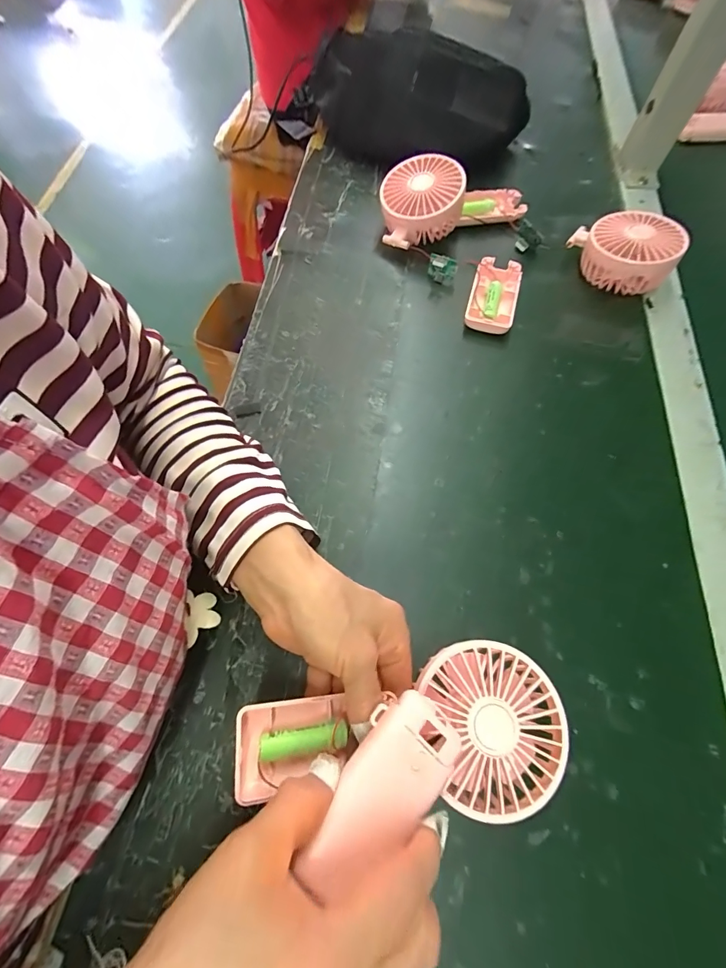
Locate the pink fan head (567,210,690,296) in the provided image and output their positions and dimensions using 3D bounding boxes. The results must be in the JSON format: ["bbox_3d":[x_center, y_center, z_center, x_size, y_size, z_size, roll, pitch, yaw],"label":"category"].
[{"bbox_3d":[0.281,-0.249,0.426,0.096,0.043,0.096,-16,62,5],"label":"pink fan head"}]

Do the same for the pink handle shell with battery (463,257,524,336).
[{"bbox_3d":[0.135,-0.194,0.414,0.047,0.018,0.089,16,67,7],"label":"pink handle shell with battery"}]

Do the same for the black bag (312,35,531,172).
[{"bbox_3d":[0.065,-0.476,0.499,0.275,0.089,0.104,13,67,6],"label":"black bag"}]

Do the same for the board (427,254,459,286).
[{"bbox_3d":[0.084,-0.227,0.425,0.030,0.026,0.012,19,67,8],"label":"board"}]

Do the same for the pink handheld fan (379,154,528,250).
[{"bbox_3d":[0.097,-0.325,0.448,0.173,0.056,0.087,-28,69,-12],"label":"pink handheld fan"}]

